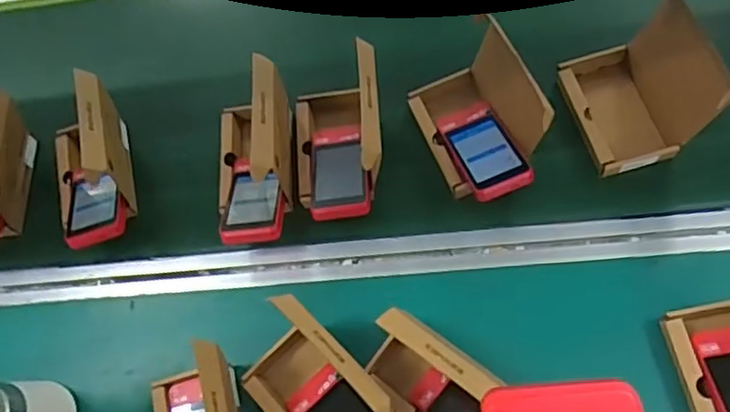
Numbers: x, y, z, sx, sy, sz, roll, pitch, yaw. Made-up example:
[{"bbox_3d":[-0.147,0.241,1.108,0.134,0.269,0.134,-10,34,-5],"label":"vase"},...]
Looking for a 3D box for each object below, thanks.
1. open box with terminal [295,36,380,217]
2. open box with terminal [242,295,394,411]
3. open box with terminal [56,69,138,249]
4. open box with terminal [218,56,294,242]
[{"bbox_3d":[-0.031,-0.074,0.709,0.096,0.121,0.165,-4,65,1],"label":"open box with terminal"},{"bbox_3d":[-0.044,0.175,0.593,0.148,0.132,0.093,40,73,19],"label":"open box with terminal"},{"bbox_3d":[-0.325,-0.047,0.738,0.084,0.121,0.185,-16,65,-4],"label":"open box with terminal"},{"bbox_3d":[-0.128,-0.055,0.711,0.085,0.120,0.191,-6,65,1],"label":"open box with terminal"}]

